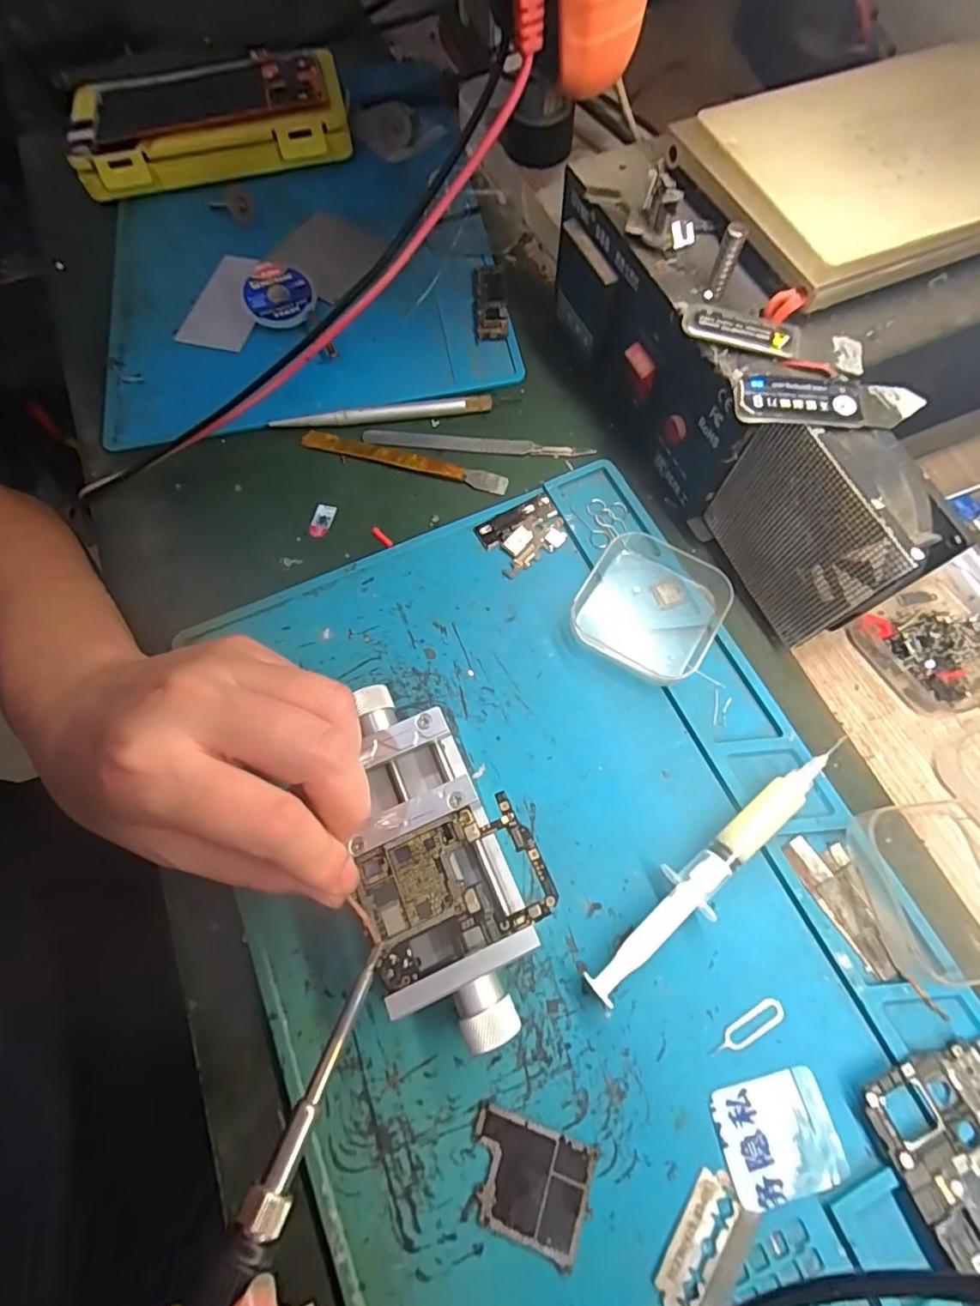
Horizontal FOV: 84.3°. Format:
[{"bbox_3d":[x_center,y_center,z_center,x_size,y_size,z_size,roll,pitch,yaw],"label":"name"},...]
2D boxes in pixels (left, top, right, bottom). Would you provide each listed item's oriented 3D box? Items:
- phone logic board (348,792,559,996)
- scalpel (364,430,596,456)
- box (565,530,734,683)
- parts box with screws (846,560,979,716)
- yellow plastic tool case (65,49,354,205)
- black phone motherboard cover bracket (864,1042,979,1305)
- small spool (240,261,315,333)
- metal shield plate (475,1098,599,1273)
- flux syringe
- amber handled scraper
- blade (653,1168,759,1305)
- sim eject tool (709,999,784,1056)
[{"bbox_3d":[-0.014,0.085,0.199,0.067,0.004,0.046,-23,70,-6],"label":"phone logic board"},{"bbox_3d":[-0.008,-0.119,0.308,0.128,0.005,0.010,4,69,4],"label":"scalpel"},{"bbox_3d":[0.077,-0.024,0.260,0.064,0.018,0.066,31,73,13],"label":"box"},{"bbox_3d":[0.214,-0.006,0.252,0.062,0.019,0.058,-28,70,-8],"label":"parts box with screws"},{"bbox_3d":[-0.202,-0.385,0.395,0.189,0.042,0.093,-15,69,-3],"label":"yellow plastic tool case"},{"bbox_3d":[0.165,0.176,0.184,0.048,0.006,0.067,-21,70,-6],"label":"black phone motherboard cover bracket"},{"bbox_3d":[-0.133,-0.224,0.339,0.042,0.011,0.042,0,88,-5],"label":"small spool"},{"bbox_3d":[0.013,0.186,0.189,0.042,0.004,0.033,16,70,8],"label":"metal shield plate"},{"bbox_3d":[0.092,0.085,0.220,0.138,0.015,0.018,-37,72,-11],"label":"flux syringe"},{"bbox_3d":[-0.049,-0.109,0.304,0.119,0.004,0.011,16,70,8],"label":"amber handled scraper"},{"bbox_3d":[0.073,0.201,0.182,0.022,0.004,0.041,33,74,14],"label":"blade"},{"bbox_3d":[0.097,0.142,0.204,0.033,0.004,0.009,-29,71,-9],"label":"sim eject tool"}]

